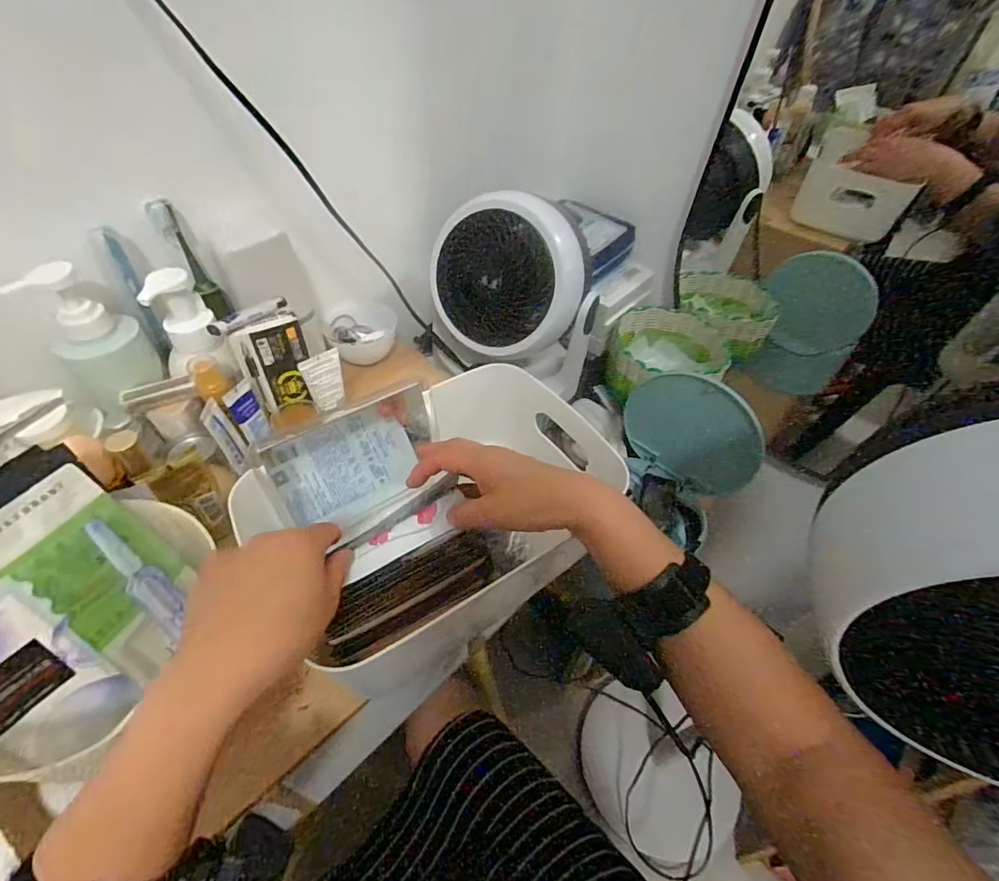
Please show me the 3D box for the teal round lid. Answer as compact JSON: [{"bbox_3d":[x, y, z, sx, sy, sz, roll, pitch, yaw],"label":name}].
[{"bbox_3d":[0.253,-0.012,0.654,0.013,0.155,0.206,-17,32,-27],"label":"teal round lid"}]

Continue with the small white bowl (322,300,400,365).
[{"bbox_3d":[-0.189,-0.148,0.670,0.094,0.050,0.076,-10,51,-12],"label":"small white bowl"}]

